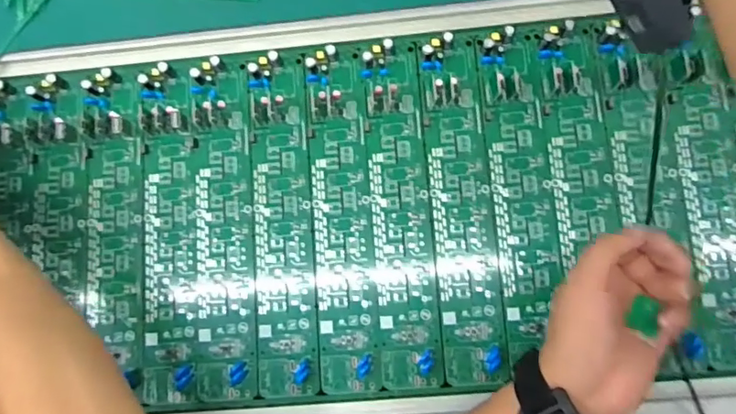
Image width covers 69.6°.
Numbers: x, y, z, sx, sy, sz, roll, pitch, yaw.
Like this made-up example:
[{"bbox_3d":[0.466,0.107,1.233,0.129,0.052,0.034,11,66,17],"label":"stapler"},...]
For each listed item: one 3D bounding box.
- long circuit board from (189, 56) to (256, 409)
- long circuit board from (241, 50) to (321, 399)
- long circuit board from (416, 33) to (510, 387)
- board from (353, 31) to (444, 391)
[{"bbox_3d":[-0.117,0.016,0.428,0.048,0.014,0.273,-4,84,4],"label":"long circuit board"},{"bbox_3d":[-0.069,0.010,0.426,0.050,0.011,0.271,-5,84,3],"label":"long circuit board"},{"bbox_3d":[0.073,-0.003,0.412,0.048,0.018,0.269,-4,84,4],"label":"long circuit board"},{"bbox_3d":[0.024,0.000,0.425,0.049,0.016,0.276,-5,84,4],"label":"board"}]

